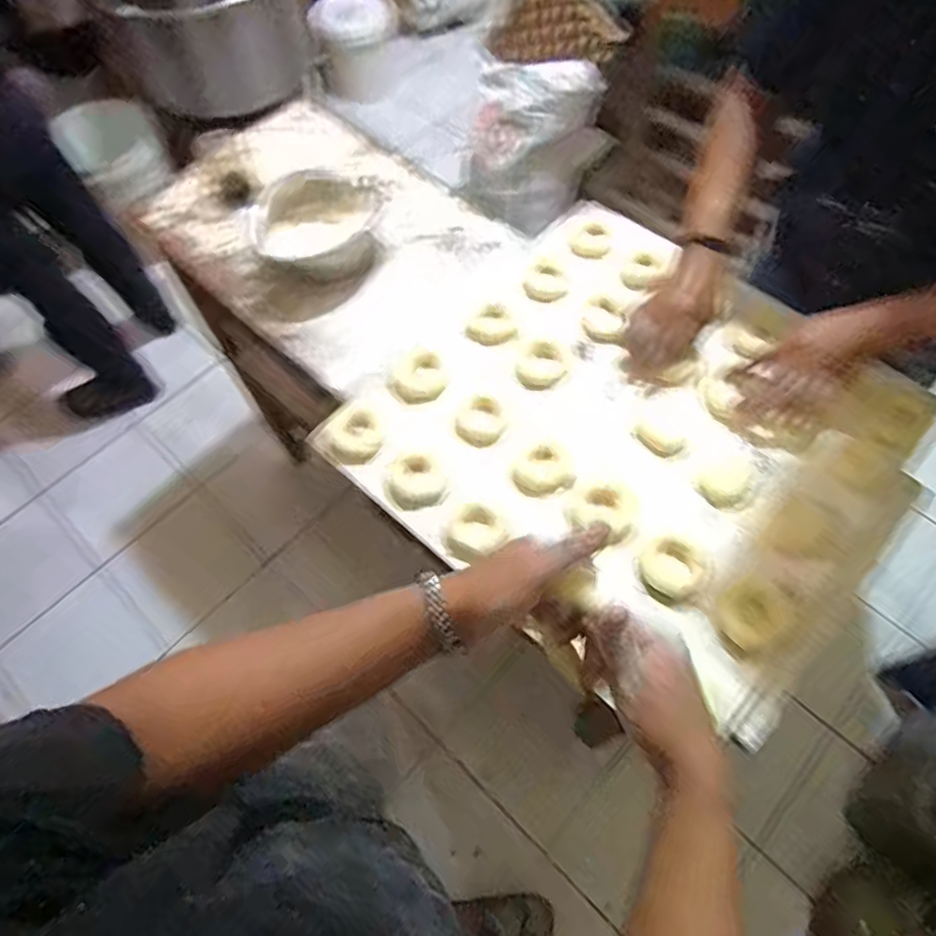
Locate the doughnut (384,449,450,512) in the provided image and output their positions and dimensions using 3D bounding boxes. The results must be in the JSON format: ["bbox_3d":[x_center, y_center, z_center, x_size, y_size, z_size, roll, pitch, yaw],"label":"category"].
[{"bbox_3d":[-0.064,0.017,0.784,0.070,0.024,0.069,-1,62,2],"label":"doughnut"}]

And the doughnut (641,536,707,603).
[{"bbox_3d":[0.224,0.108,0.704,0.062,0.020,0.062,-1,62,2],"label":"doughnut"}]

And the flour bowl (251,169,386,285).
[{"bbox_3d":[-0.227,-0.370,0.977,0.175,0.079,0.171,-1,62,2],"label":"flour bowl"}]

